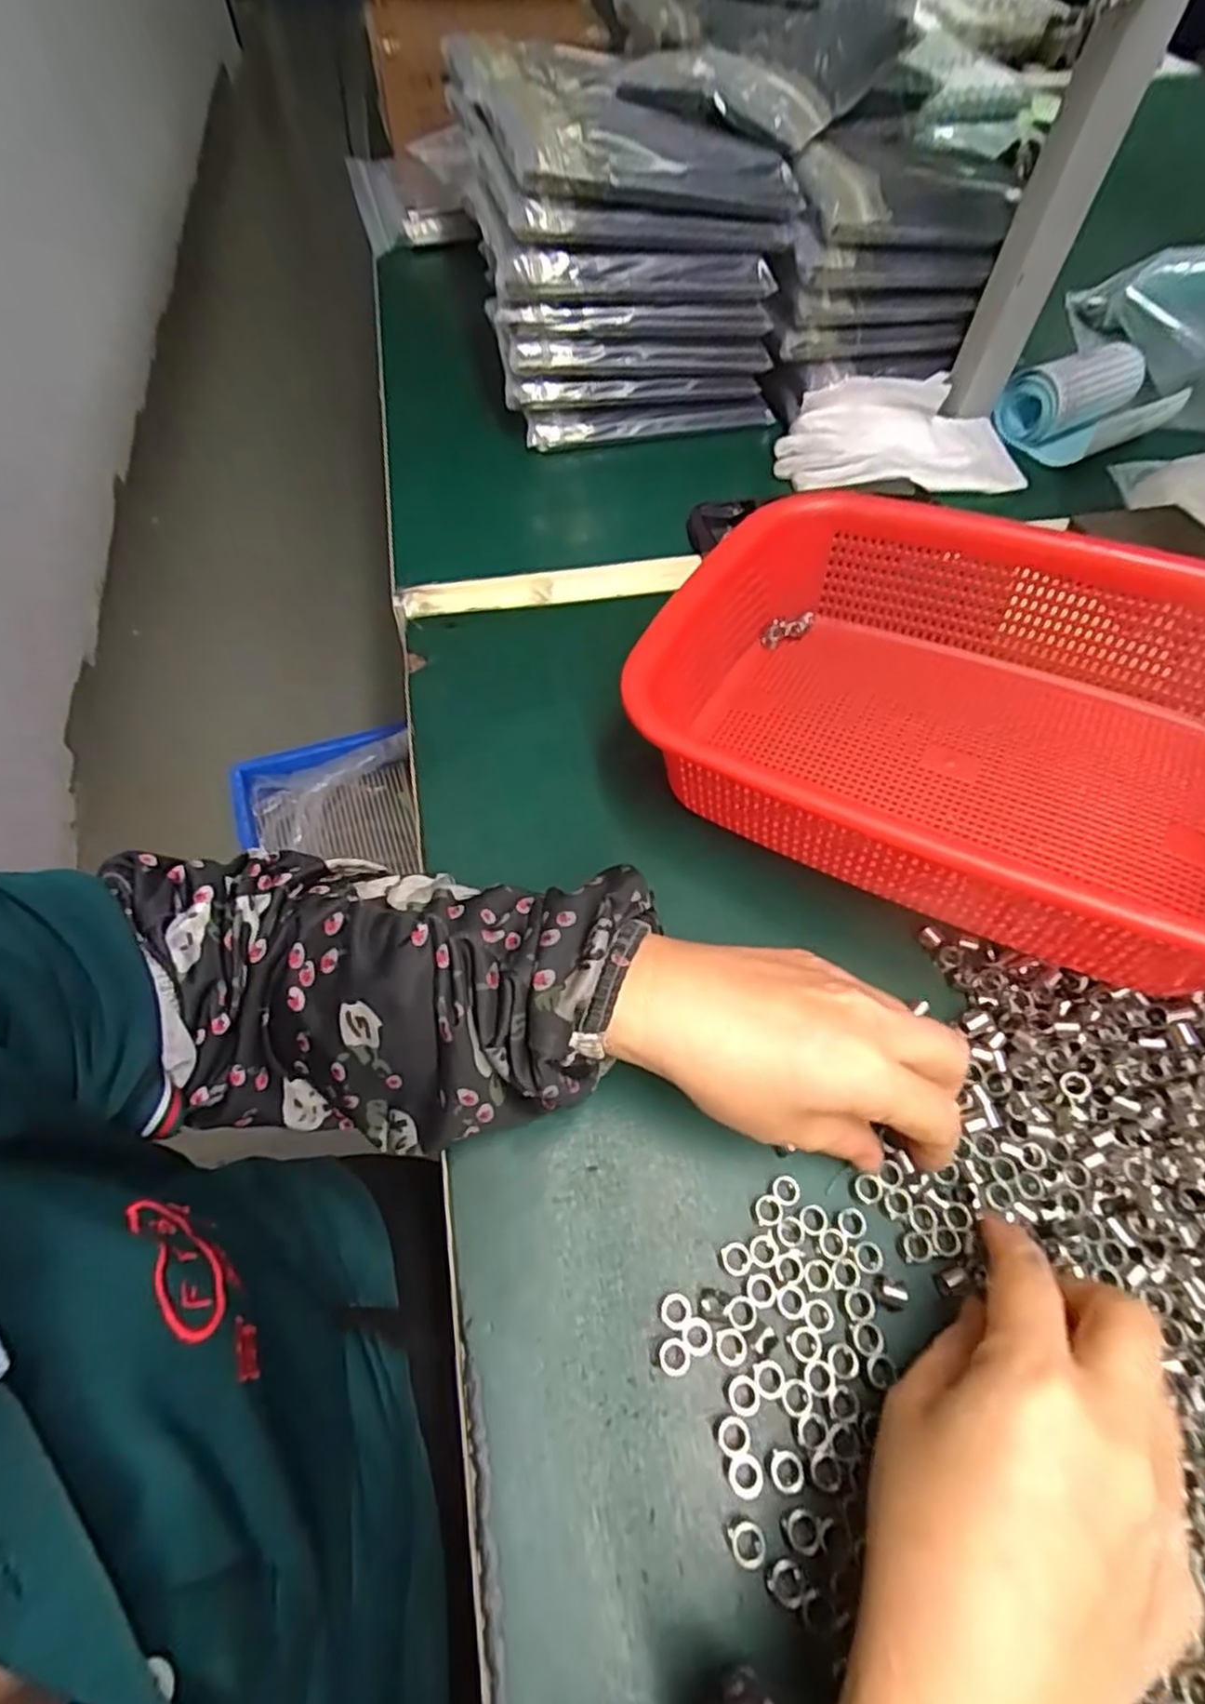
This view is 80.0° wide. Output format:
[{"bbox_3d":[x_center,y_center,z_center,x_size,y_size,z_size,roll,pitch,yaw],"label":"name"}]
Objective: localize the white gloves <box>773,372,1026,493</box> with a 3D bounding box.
[{"bbox_3d":[0.215,-0.297,0.519,0.177,0.038,0.095,-6,59,-5],"label":"white gloves"}]

